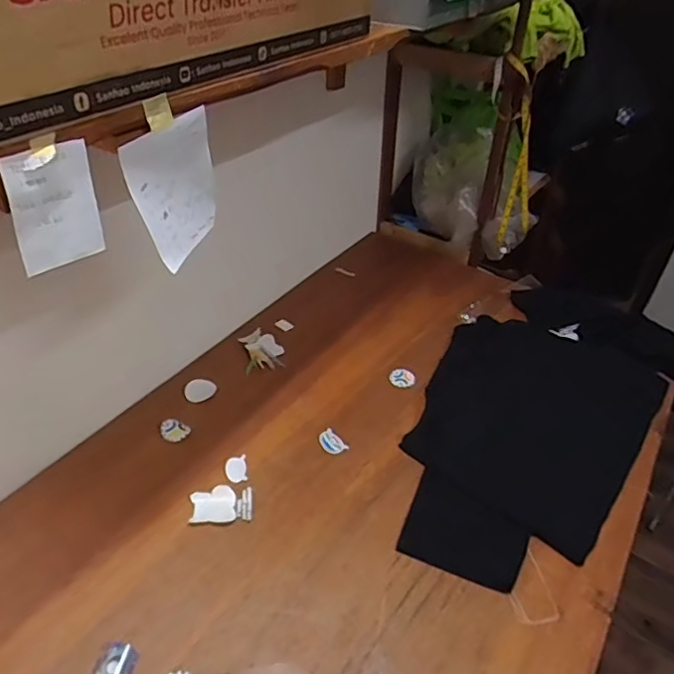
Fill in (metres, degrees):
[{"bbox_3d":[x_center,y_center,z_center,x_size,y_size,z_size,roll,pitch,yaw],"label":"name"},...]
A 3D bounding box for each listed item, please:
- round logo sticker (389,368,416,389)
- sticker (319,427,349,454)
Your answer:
[{"bbox_3d":[0.141,0.089,1.203,0.055,0.004,0.062,-32,44,-28],"label":"round logo sticker"},{"bbox_3d":[-0.010,0.197,1.049,0.040,0.005,0.057,-25,53,-31],"label":"sticker"}]

